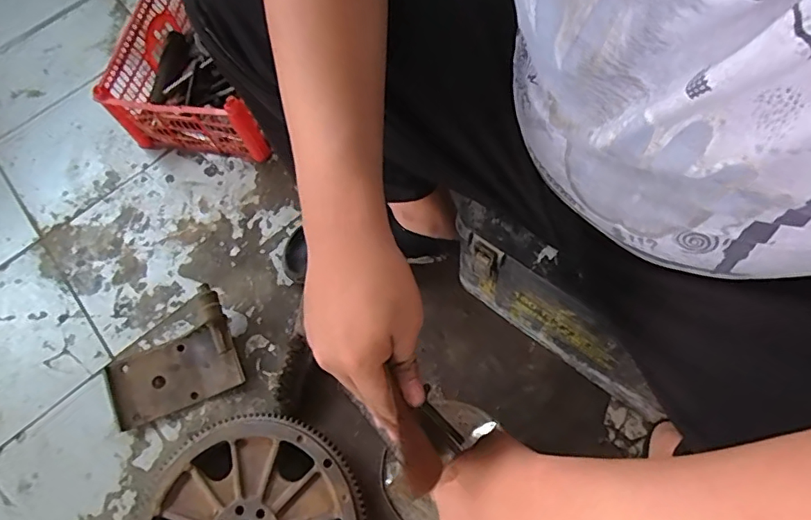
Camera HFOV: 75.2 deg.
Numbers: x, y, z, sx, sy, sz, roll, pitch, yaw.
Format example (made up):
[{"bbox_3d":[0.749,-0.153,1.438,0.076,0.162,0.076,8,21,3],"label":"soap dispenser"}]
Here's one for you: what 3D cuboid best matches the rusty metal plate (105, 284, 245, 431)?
[{"bbox_3d":[-0.374,0.157,0.831,0.206,0.032,0.156,-23,85,-2],"label":"rusty metal plate"}]

